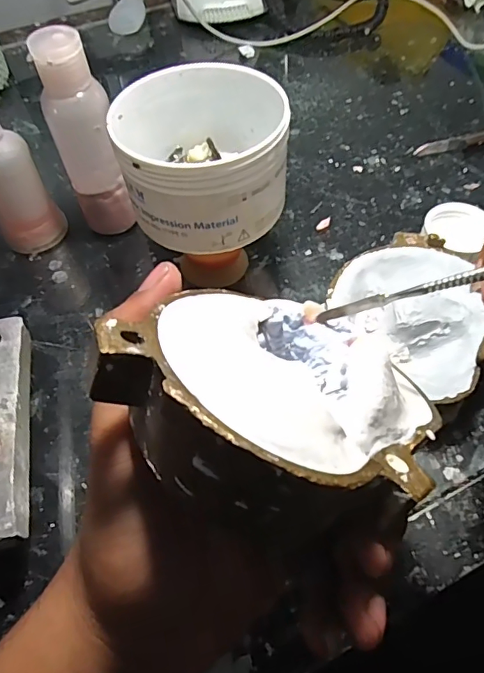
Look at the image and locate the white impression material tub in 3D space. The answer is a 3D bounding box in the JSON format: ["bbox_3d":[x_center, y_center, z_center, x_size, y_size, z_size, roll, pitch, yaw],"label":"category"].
[{"bbox_3d":[-0.022,-0.101,0.272,0.088,0.054,0.095,-1,58,1],"label":"white impression material tub"}]

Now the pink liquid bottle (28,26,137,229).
[{"bbox_3d":[-0.094,-0.112,0.305,0.034,0.131,0.032,-20,59,-11],"label":"pink liquid bottle"}]

